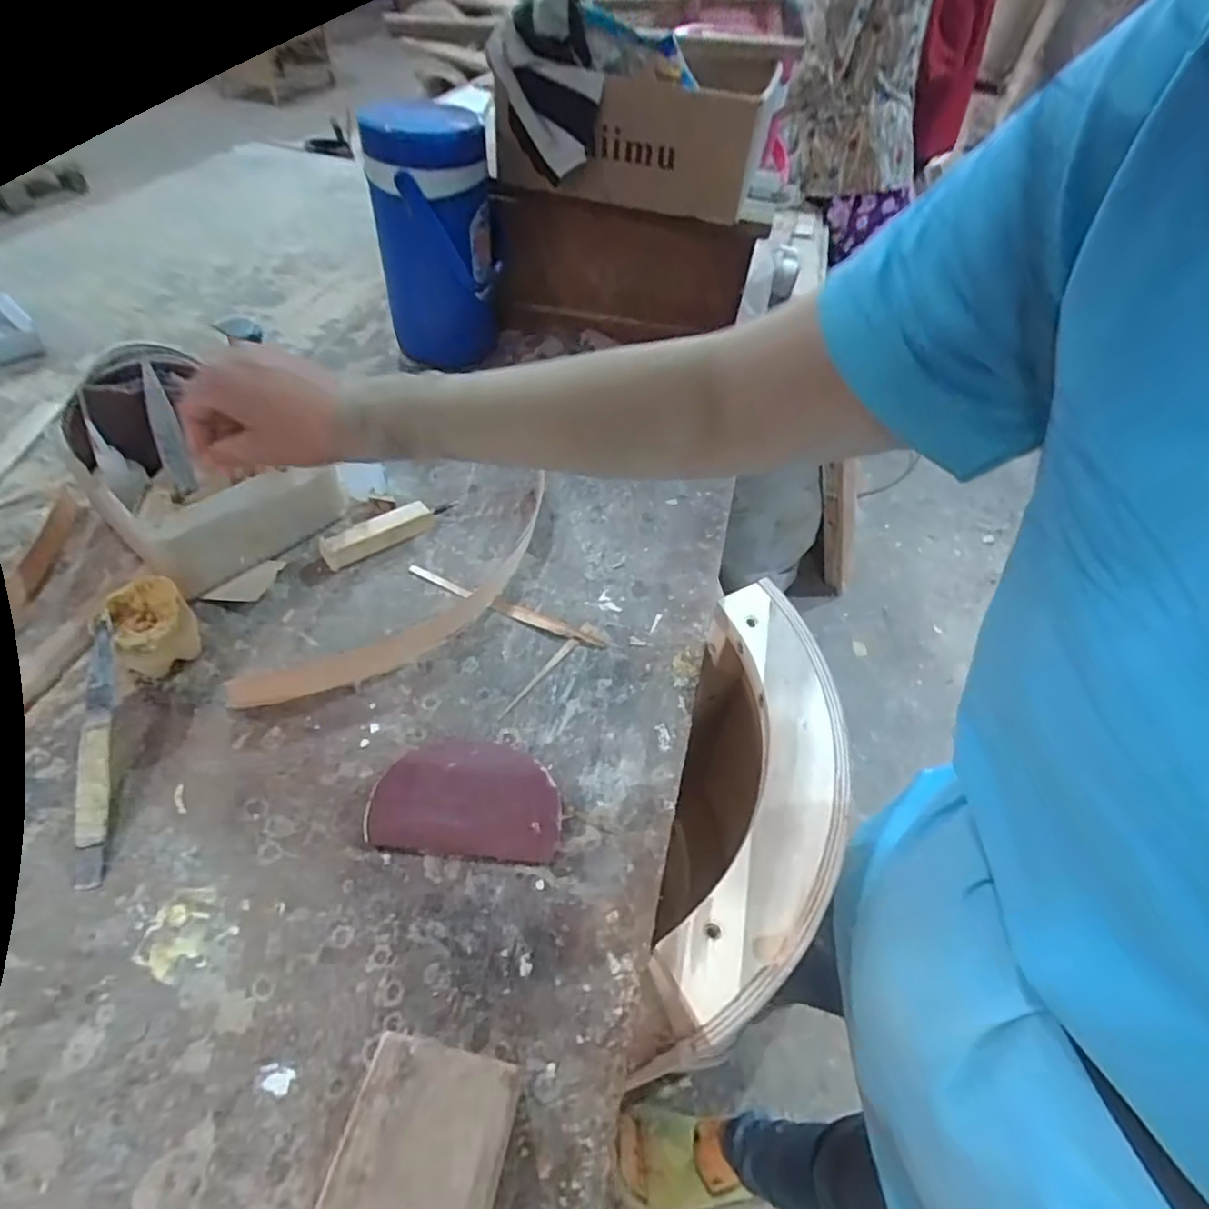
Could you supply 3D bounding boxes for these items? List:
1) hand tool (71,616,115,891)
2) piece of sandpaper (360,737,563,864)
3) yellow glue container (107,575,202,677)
[{"bbox_3d":[-0.316,0.087,0.383,0.015,0.009,0.163,-7,72,-12],"label":"hand tool"},{"bbox_3d":[-0.089,0.123,0.406,0.119,0.016,0.079,4,50,-3],"label":"piece of sandpaper"},{"bbox_3d":[-0.321,0.017,0.442,0.053,0.053,0.058,-31,59,-28],"label":"yellow glue container"}]

